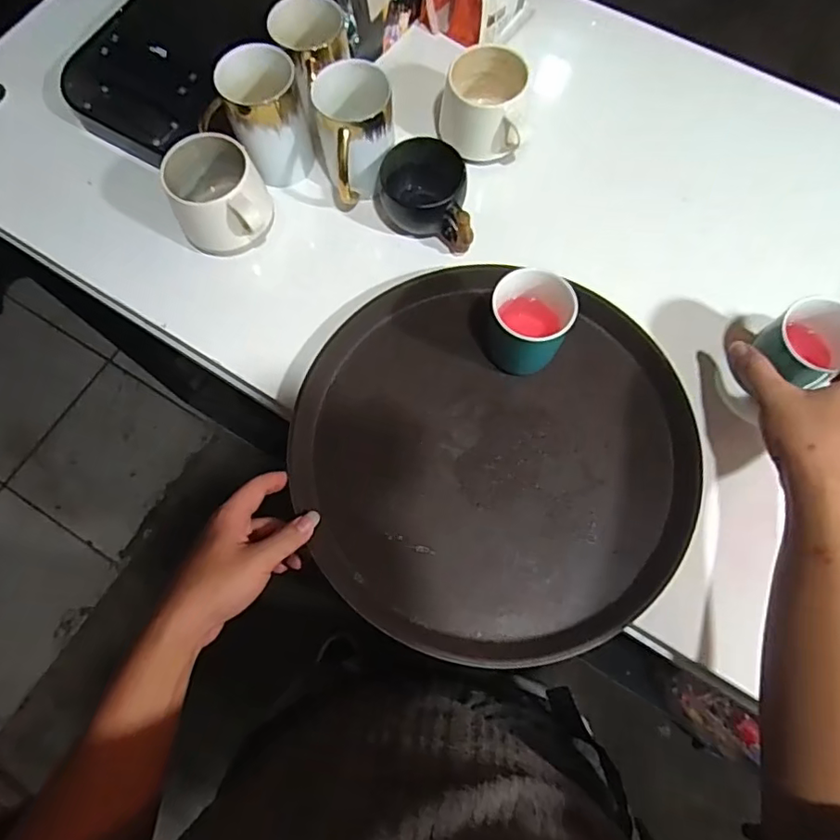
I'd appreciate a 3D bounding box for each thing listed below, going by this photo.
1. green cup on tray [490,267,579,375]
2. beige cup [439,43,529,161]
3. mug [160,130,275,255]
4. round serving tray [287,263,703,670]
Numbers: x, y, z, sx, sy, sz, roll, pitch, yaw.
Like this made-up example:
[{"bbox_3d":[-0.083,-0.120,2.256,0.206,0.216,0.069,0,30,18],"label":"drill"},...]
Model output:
[{"bbox_3d":[0.094,-0.083,0.479,0.066,0.089,0.073,22,74,8],"label":"green cup on tray"},{"bbox_3d":[0.069,-0.318,0.569,0.090,0.070,0.093,10,73,4],"label":"beige cup"},{"bbox_3d":[-0.190,-0.206,0.533,0.092,0.071,0.101,-28,74,-8],"label":"mug"},{"bbox_3d":[0.059,0.028,0.483,0.330,0.024,0.319,0,72,1],"label":"round serving tray"}]

